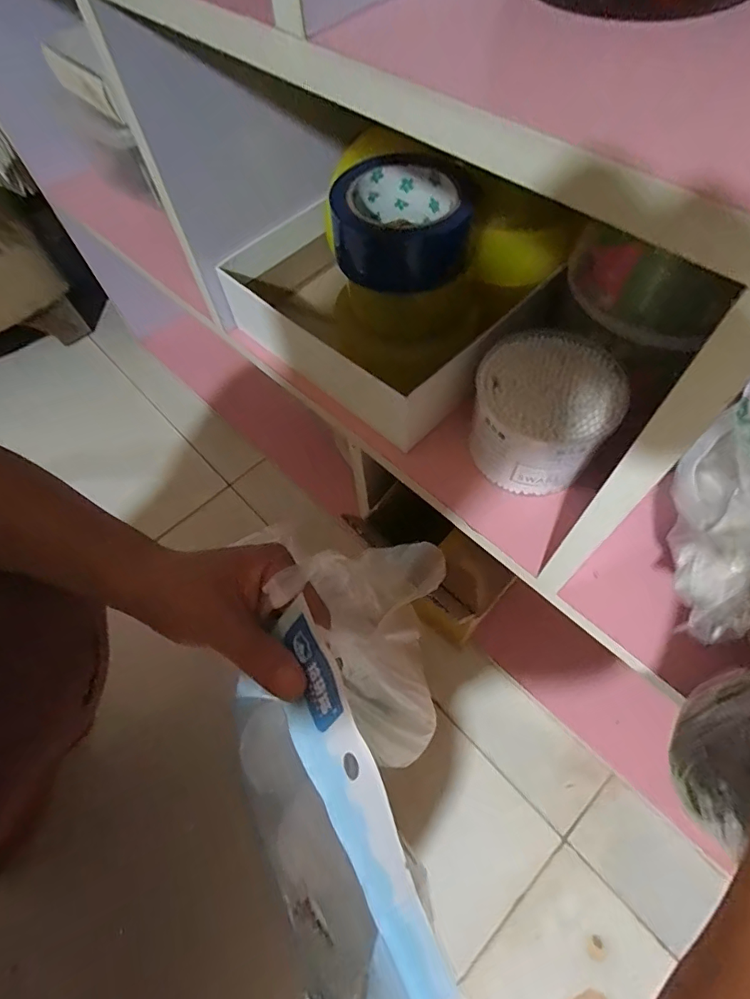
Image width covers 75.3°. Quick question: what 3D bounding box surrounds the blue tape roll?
[{"bbox_3d":[0.022,-0.214,0.379,0.103,0.054,0.089,9,64,8],"label":"blue tape roll"}]

